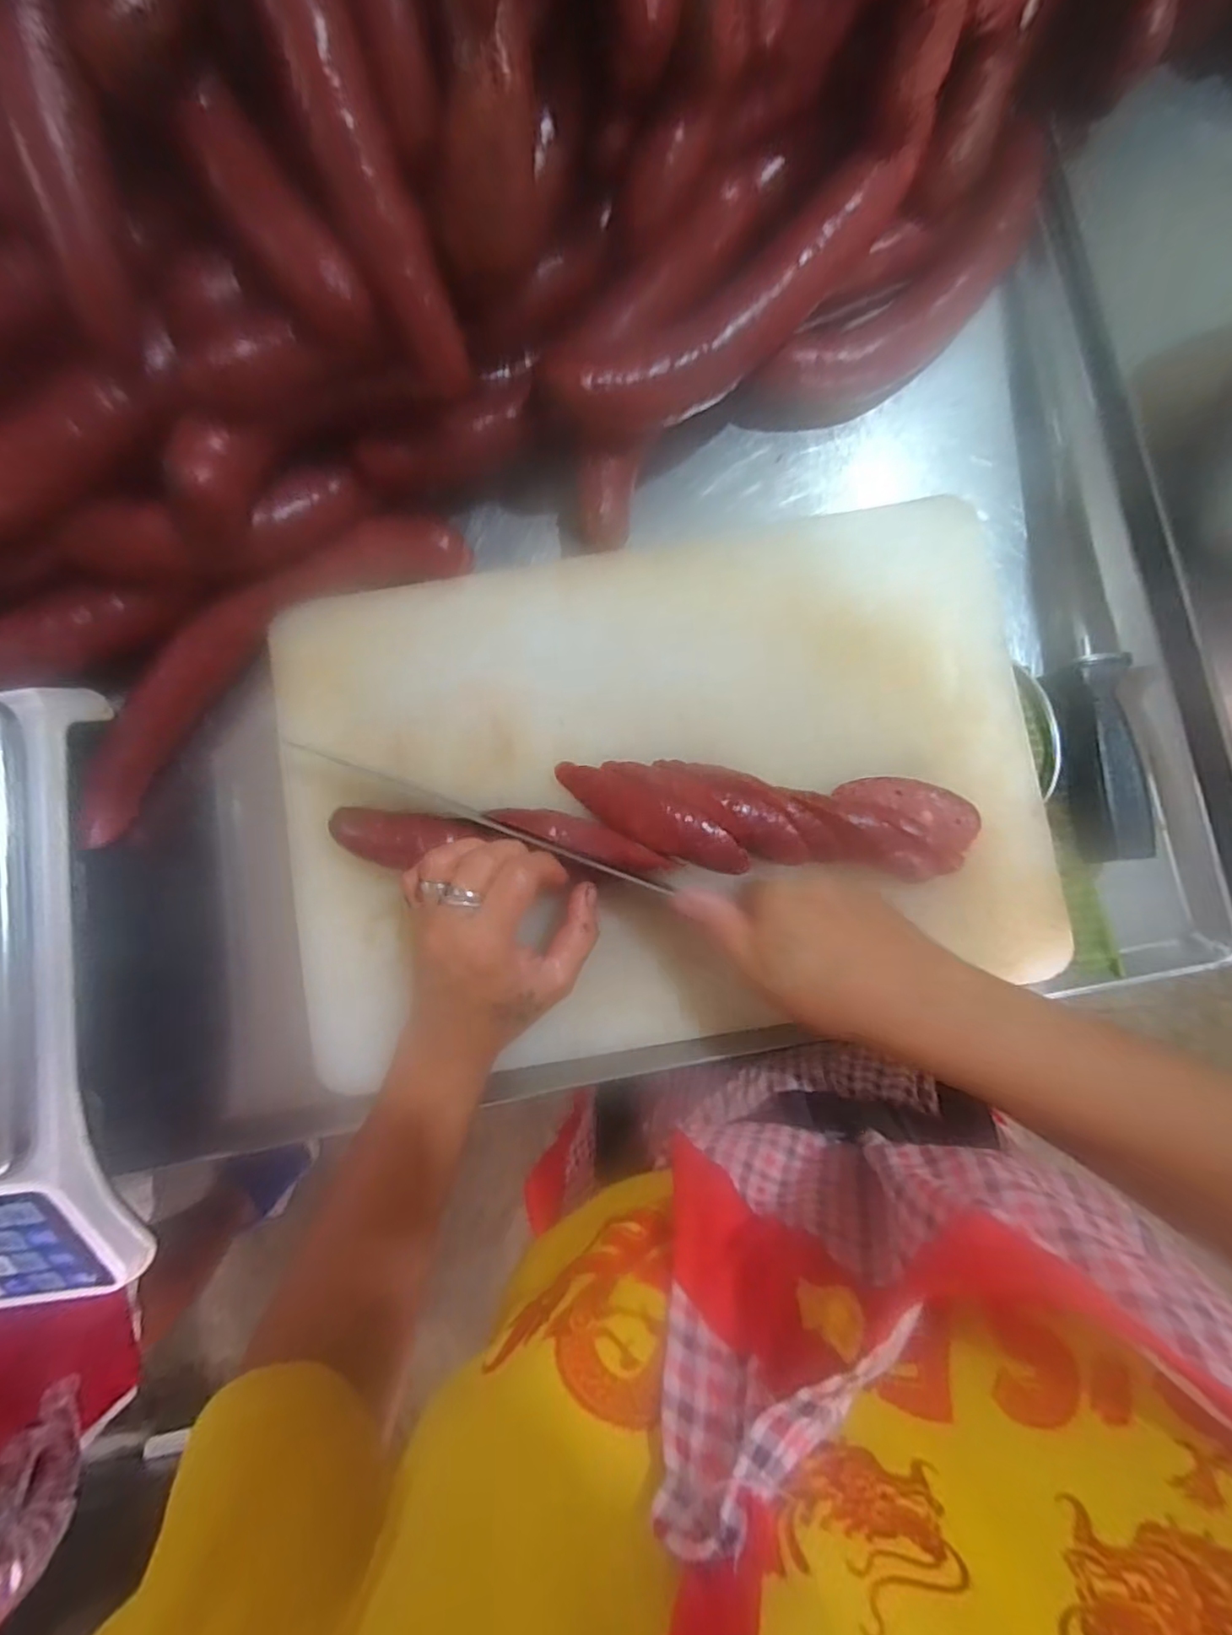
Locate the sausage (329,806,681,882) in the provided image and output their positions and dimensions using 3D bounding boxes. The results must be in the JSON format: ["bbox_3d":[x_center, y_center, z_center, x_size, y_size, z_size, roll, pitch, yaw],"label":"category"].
[{"bbox_3d":[-0.066,0.013,0.358,0.188,0.030,0.036,4,86,2],"label":"sausage"}]

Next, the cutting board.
[{"bbox_3d":[0.024,-0.020,0.377,0.436,0.017,0.290,-8,85,0],"label":"cutting board"}]

